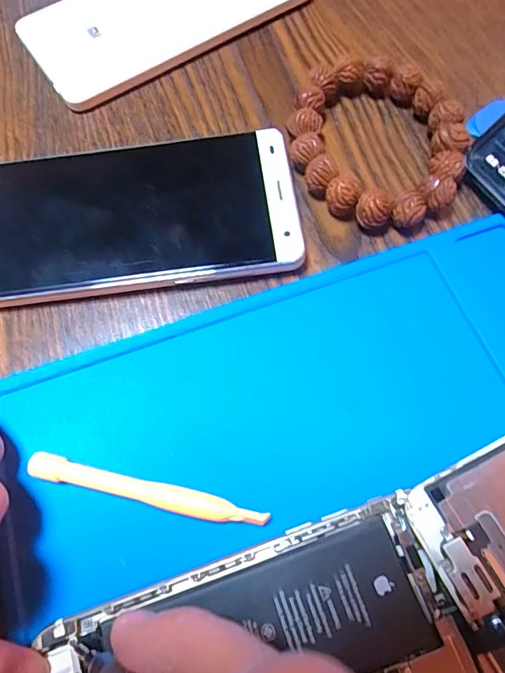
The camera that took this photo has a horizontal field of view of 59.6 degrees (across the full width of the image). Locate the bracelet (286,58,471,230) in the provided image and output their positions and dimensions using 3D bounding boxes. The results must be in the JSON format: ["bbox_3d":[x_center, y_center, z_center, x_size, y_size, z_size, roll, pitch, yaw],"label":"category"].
[{"bbox_3d":[0.055,-0.087,0.199,0.076,0.015,0.086,12,70,7],"label":"bracelet"}]

